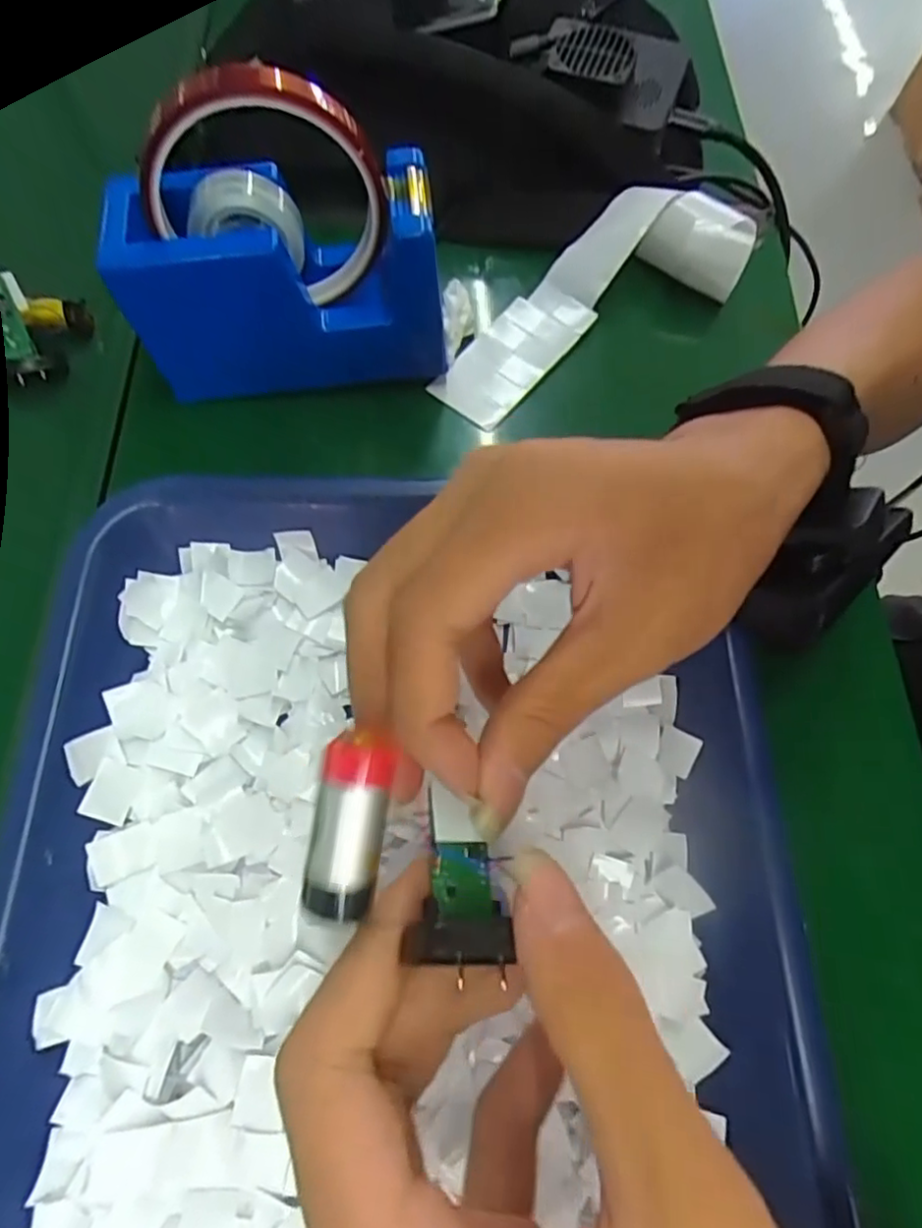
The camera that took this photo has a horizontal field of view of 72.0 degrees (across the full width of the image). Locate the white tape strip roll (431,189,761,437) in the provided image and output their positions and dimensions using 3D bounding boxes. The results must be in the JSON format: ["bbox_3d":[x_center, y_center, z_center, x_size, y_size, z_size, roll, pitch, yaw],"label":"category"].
[{"bbox_3d":[0.058,-0.162,0.318,0.170,0.035,0.068,-30,74,-16],"label":"white tape strip roll"}]

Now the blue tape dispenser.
[{"bbox_3d":[-0.074,-0.141,0.275,0.132,0.089,0.047,-4,69,-9],"label":"blue tape dispenser"}]

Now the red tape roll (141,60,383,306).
[{"bbox_3d":[-0.073,-0.158,0.240,0.083,0.081,0.019,-7,69,-8],"label":"red tape roll"}]

